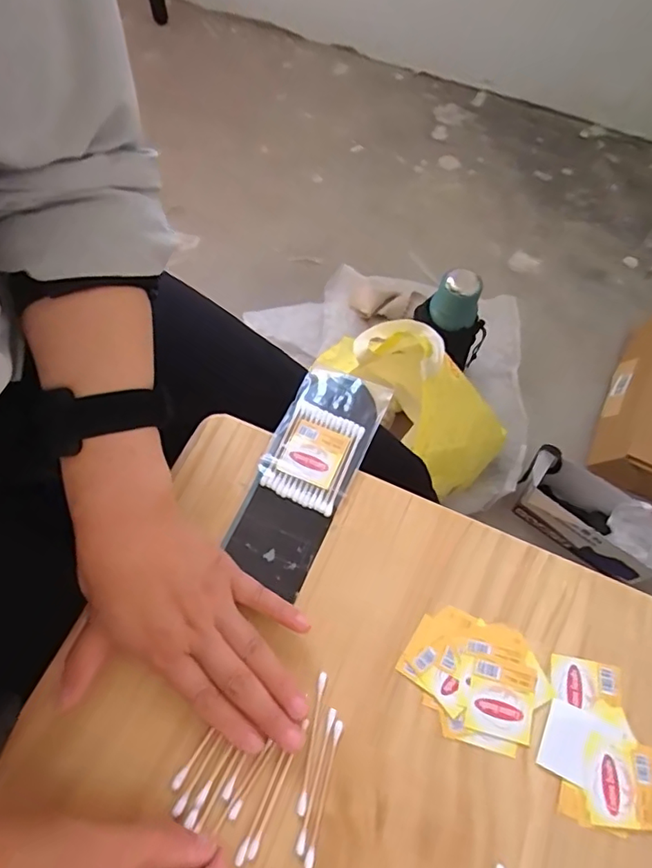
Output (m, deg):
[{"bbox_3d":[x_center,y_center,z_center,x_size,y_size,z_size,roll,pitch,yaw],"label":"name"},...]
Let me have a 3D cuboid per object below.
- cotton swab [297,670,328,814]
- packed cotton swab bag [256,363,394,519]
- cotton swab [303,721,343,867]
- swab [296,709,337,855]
[{"bbox_3d":[-0.008,0.176,0.309,0.005,0.004,0.072,10,65,3],"label":"cotton swab"},{"bbox_3d":[-0.002,-0.001,0.394,0.066,0.005,0.109,24,66,9],"label":"packed cotton swab bag"},{"bbox_3d":[-0.001,0.200,0.300,0.005,0.005,0.071,14,65,5],"label":"cotton swab"},{"bbox_3d":[-0.005,0.193,0.302,0.005,0.004,0.070,15,65,5],"label":"swab"}]

